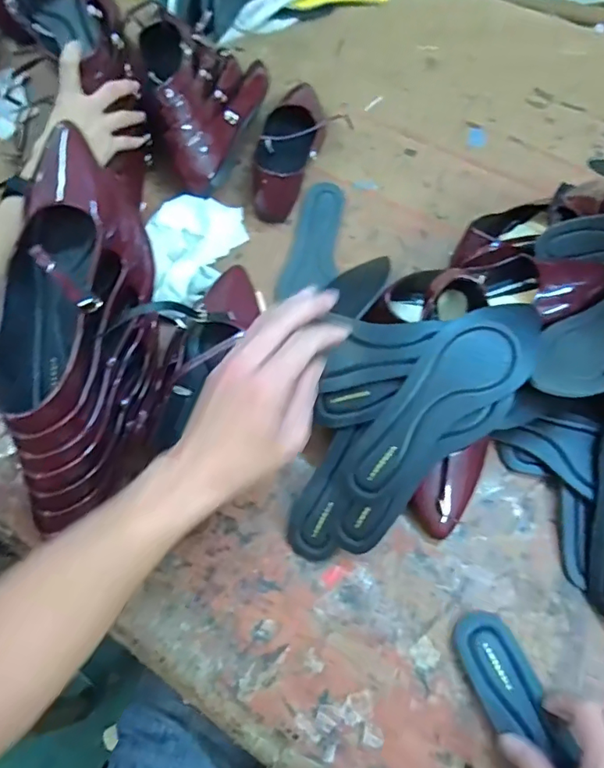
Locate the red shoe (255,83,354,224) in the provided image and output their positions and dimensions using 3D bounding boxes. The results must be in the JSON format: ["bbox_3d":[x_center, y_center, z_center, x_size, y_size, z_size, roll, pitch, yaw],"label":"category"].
[{"bbox_3d":[-0.014,-0.327,0.694,0.102,0.067,0.234,18,65,10],"label":"red shoe"}]

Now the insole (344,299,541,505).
[{"bbox_3d":[0.129,0.014,0.461,0.081,0.026,0.232,42,86,19],"label":"insole"}]

